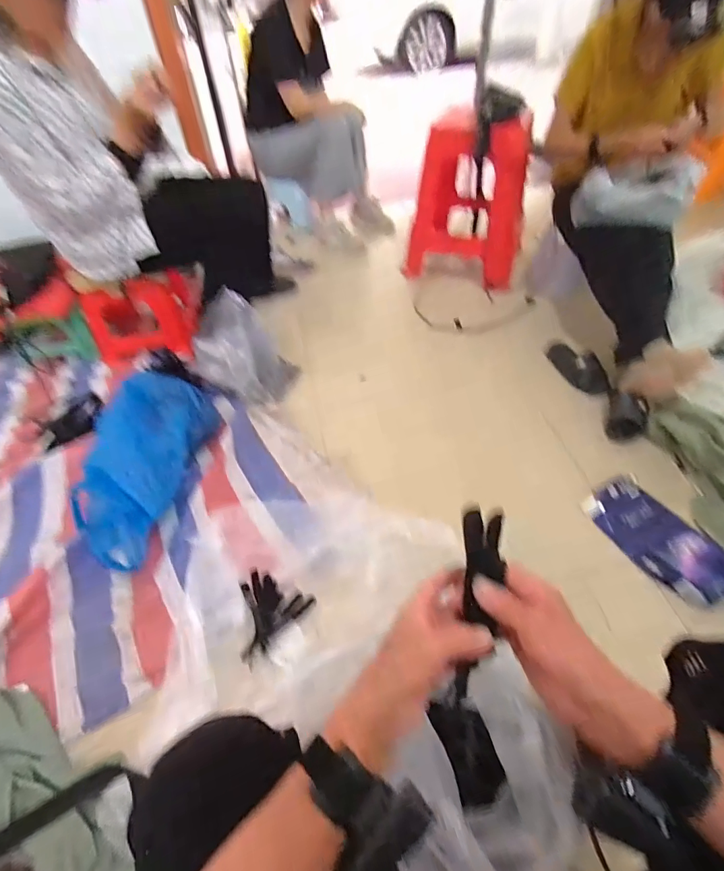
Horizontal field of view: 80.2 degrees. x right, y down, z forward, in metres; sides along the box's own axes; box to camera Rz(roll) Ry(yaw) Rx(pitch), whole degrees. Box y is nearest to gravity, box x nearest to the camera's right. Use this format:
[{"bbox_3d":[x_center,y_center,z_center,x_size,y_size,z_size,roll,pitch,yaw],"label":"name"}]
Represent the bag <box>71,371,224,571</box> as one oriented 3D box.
[{"bbox_3d":[-0.500,0.049,0.987,0.196,0.189,0.492,0,49,3],"label":"bag"}]

